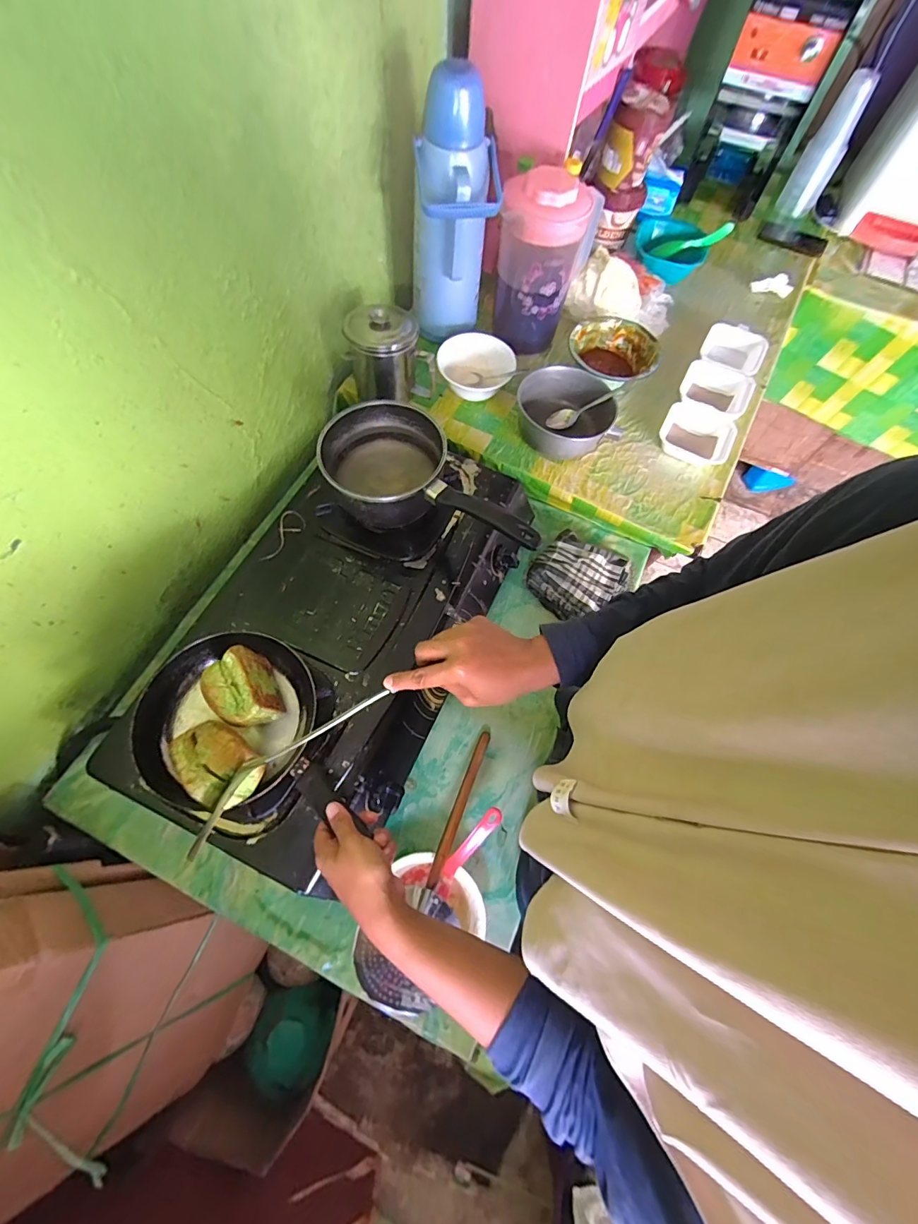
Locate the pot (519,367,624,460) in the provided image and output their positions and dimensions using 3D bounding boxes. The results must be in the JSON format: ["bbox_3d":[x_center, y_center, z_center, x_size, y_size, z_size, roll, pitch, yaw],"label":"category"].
[{"bbox_3d":[0.210,-0.372,0.875,0.180,0.081,0.183,1,66,-2],"label":"pot"}]

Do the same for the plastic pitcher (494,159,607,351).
[{"bbox_3d":[0.165,-0.685,0.906,0.164,0.304,0.196,14,66,4],"label":"plastic pitcher"}]

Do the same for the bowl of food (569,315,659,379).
[{"bbox_3d":[0.312,-0.517,0.942,0.178,0.078,0.183,1,66,-2],"label":"bowl of food"}]

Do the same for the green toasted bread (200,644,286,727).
[{"bbox_3d":[-0.265,0.099,0.563,0.071,0.057,0.091,-35,72,-16],"label":"green toasted bread"}]

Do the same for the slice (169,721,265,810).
[{"bbox_3d":[-0.276,0.169,0.518,0.097,0.056,0.077,31,55,24],"label":"slice"}]

